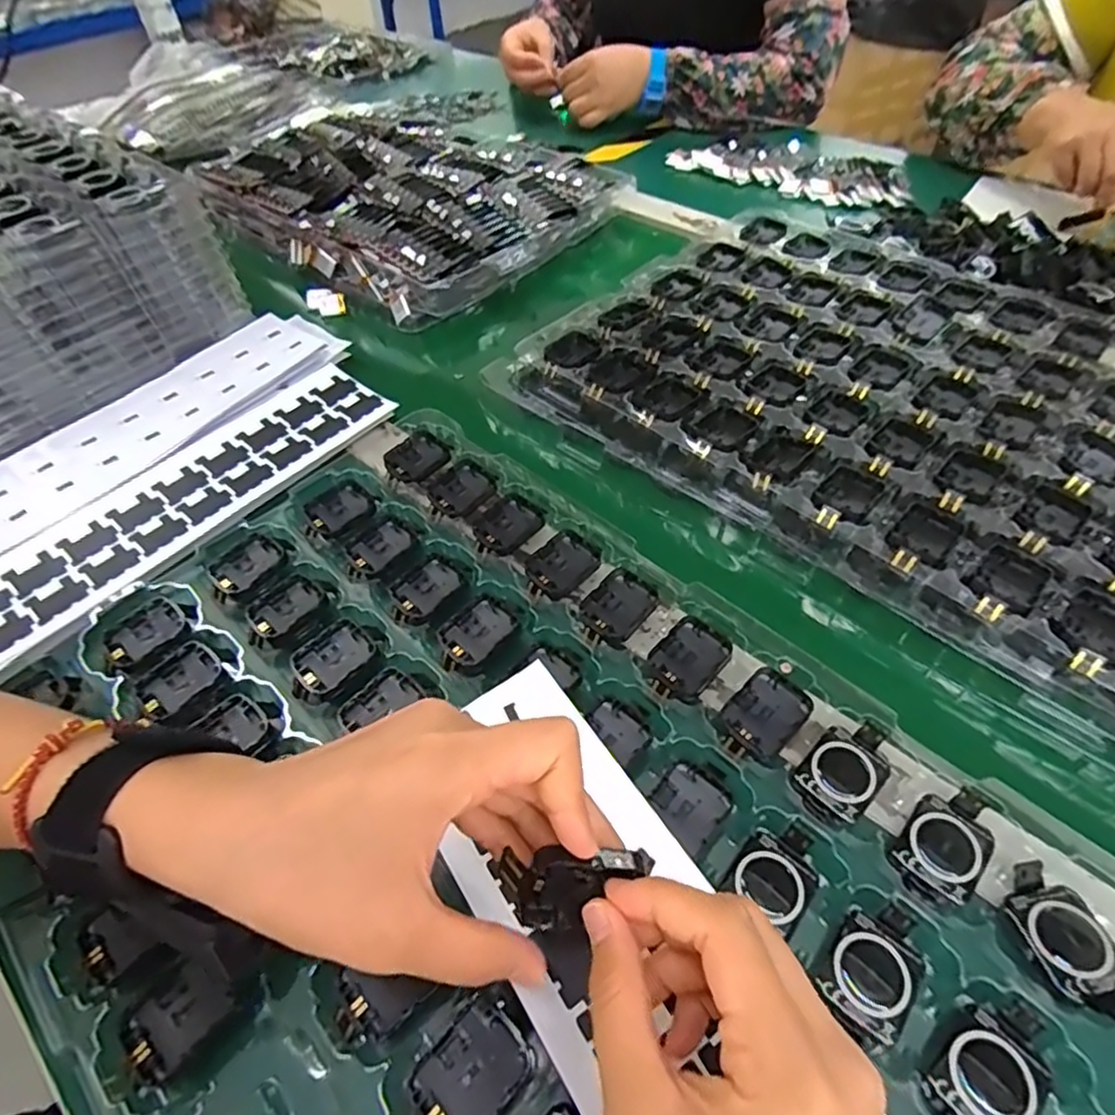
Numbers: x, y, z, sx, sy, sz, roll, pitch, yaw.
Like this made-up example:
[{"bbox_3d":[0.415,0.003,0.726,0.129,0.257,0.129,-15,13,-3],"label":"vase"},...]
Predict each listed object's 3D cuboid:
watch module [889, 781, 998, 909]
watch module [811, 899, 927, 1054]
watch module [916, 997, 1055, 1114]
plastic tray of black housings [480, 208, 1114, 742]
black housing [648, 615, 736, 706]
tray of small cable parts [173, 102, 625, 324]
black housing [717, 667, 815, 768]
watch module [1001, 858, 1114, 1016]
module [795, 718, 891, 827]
[{"bbox_3d":[0.170,0.125,0.283,0.032,0.010,0.053,35,60,27],"label":"watch module"},{"bbox_3d":[0.126,0.164,0.257,0.032,0.008,0.049,35,60,27],"label":"watch module"},{"bbox_3d":[0.157,0.189,0.236,0.055,0.011,0.033,-34,57,-23],"label":"watch module"},{"bbox_3d":[0.260,-0.122,0.471,0.488,0.040,0.371,35,61,27],"label":"plastic tray of black housings"},{"bbox_3d":[0.070,0.057,0.346,0.032,0.020,0.048,36,61,27],"label":"black housing"},{"bbox_3d":[-0.150,-0.404,0.725,0.383,0.058,0.335,36,62,26],"label":"tray of small cable parts"},{"bbox_3d":[0.102,0.079,0.318,0.047,0.006,0.035,-37,58,-24],"label":"black housing"},{"bbox_3d":[0.203,0.151,0.257,0.031,0.012,0.052,-4,39,-1],"label":"watch module"},{"bbox_3d":[0.136,0.099,0.304,0.052,0.010,0.032,-36,58,-23],"label":"module"}]

